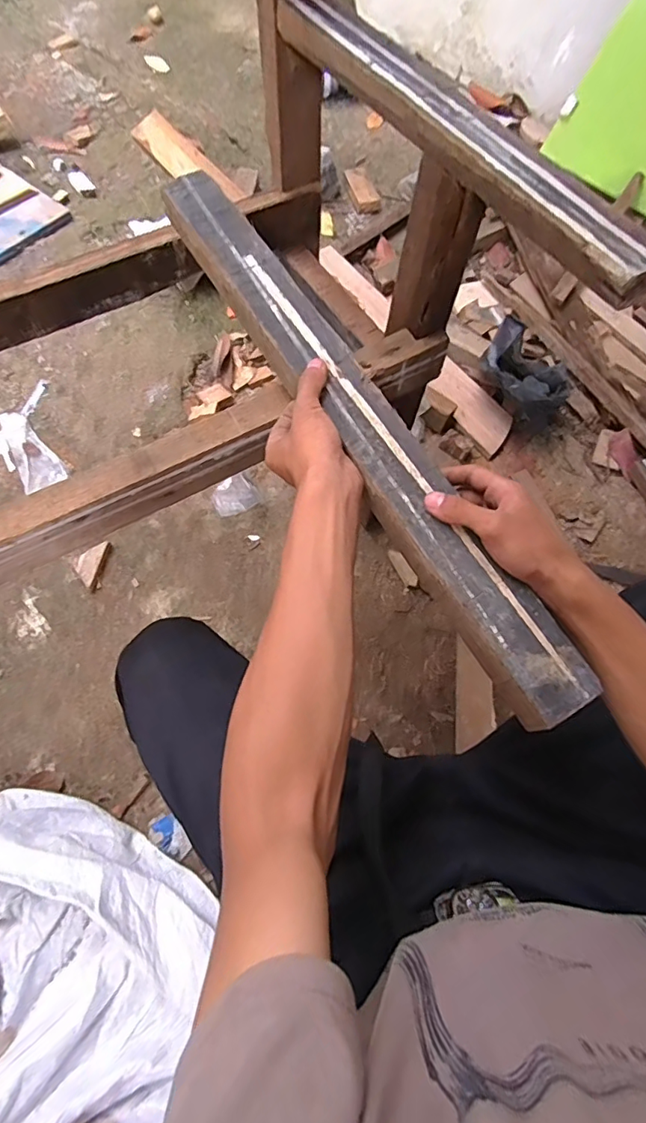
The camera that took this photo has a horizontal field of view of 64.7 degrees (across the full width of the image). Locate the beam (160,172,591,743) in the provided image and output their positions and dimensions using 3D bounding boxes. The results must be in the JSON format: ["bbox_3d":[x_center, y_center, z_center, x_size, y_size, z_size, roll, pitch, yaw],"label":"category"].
[{"bbox_3d":[0.022,-0.141,0.469,0.063,0.029,0.625,-29,74,-13],"label":"beam"}]

